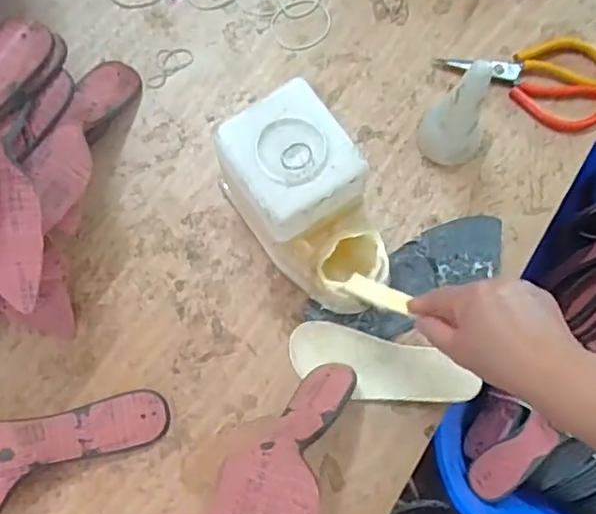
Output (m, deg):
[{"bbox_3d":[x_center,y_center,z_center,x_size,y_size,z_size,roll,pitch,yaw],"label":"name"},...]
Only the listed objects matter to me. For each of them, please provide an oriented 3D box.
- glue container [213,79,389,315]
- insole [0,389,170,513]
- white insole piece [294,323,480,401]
[{"bbox_3d":[0.016,-0.047,0.582,0.112,0.135,0.200,-34,78,-8],"label":"glue container"},{"bbox_3d":[-0.251,0.184,0.561,0.254,0.050,0.079,-25,77,-6],"label":"insole"},{"bbox_3d":[0.081,0.108,0.592,0.179,0.006,0.058,13,81,9],"label":"white insole piece"}]

